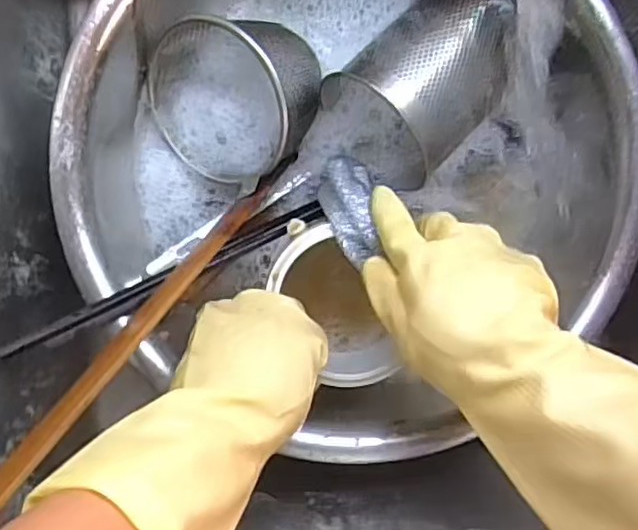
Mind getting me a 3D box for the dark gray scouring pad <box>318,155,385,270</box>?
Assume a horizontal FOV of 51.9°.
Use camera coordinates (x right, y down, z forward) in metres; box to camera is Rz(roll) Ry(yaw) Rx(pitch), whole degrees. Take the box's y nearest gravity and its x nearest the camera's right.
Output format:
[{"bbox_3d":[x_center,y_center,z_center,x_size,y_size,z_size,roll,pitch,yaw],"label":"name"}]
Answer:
[{"bbox_3d":[0.024,-0.041,0.489,0.039,0.021,0.087,-9,65,-2],"label":"dark gray scouring pad"}]

